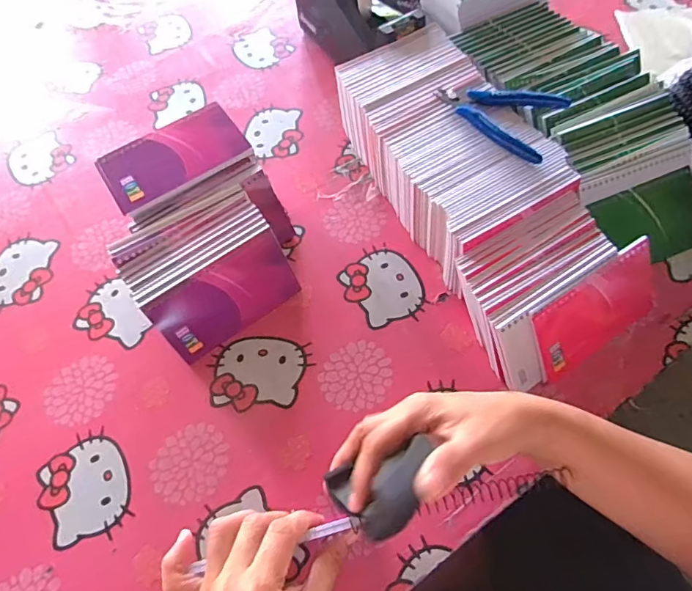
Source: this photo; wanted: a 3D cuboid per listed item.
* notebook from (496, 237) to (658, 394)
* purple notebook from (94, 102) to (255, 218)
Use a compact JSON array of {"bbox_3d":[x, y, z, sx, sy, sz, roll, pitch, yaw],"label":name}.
[{"bbox_3d":[0.205,0.017,0.406,0.164,0.083,0.010,-30,25,-10],"label":"notebook"},{"bbox_3d":[-0.165,-0.133,0.449,0.130,0.012,0.081,-32,66,-12],"label":"purple notebook"}]

